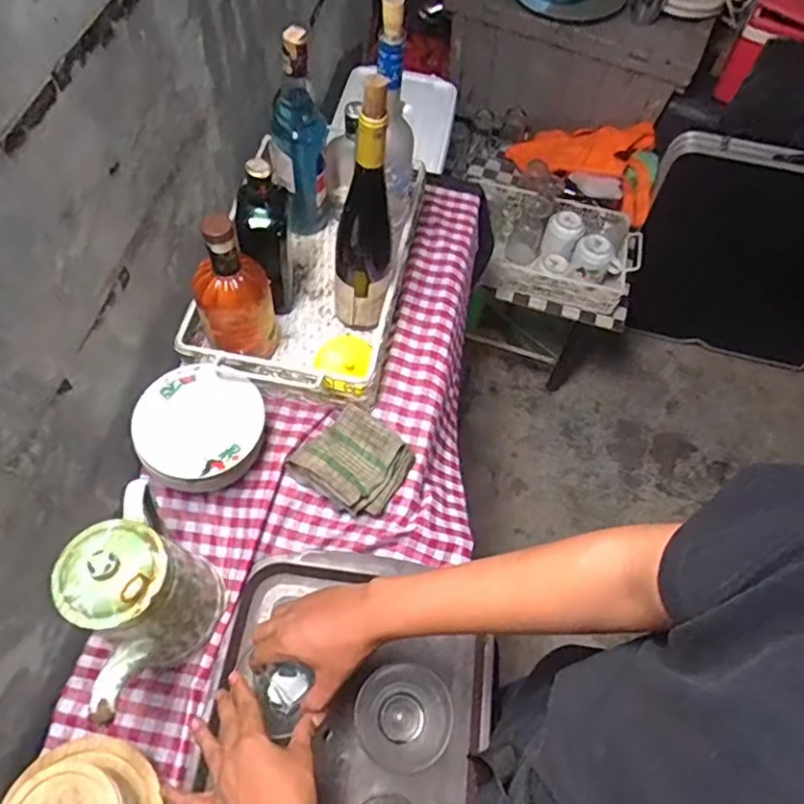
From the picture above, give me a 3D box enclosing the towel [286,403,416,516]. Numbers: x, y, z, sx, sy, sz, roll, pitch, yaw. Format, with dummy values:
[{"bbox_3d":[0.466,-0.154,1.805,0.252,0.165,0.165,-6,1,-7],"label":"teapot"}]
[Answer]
[{"bbox_3d":[-0.059,0.070,0.759,0.124,0.033,0.113,29,65,18],"label":"towel"}]

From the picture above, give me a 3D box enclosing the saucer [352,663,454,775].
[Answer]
[{"bbox_3d":[0.002,0.337,0.657,0.102,0.025,0.101,-1,60,2],"label":"saucer"}]

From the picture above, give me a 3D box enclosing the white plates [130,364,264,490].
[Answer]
[{"bbox_3d":[-0.240,0.038,0.743,0.146,0.079,0.145,-1,60,2],"label":"white plates"}]

